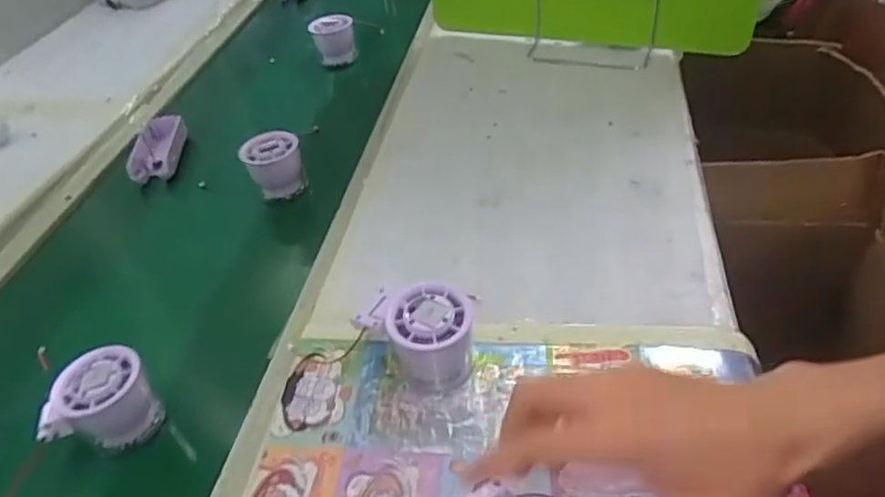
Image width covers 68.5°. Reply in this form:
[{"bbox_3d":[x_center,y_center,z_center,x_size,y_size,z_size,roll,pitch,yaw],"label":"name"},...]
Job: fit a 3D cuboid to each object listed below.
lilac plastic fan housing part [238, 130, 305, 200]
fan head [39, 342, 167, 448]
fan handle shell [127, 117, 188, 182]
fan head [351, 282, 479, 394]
[{"bbox_3d":[-0.177,-0.085,0.682,0.060,0.070,0.051,-23,44,-17],"label":"lilac plastic fan housing part"},{"bbox_3d":[-0.244,0.112,0.468,0.059,0.058,0.060,3,42,12],"label":"fan head"},{"bbox_3d":[-0.335,-0.123,0.762,0.050,0.040,0.092,-7,41,0],"label":"fan handle shell"},{"bbox_3d":[-0.020,0.061,0.460,0.082,0.059,0.052,11,45,20],"label":"fan head"}]

